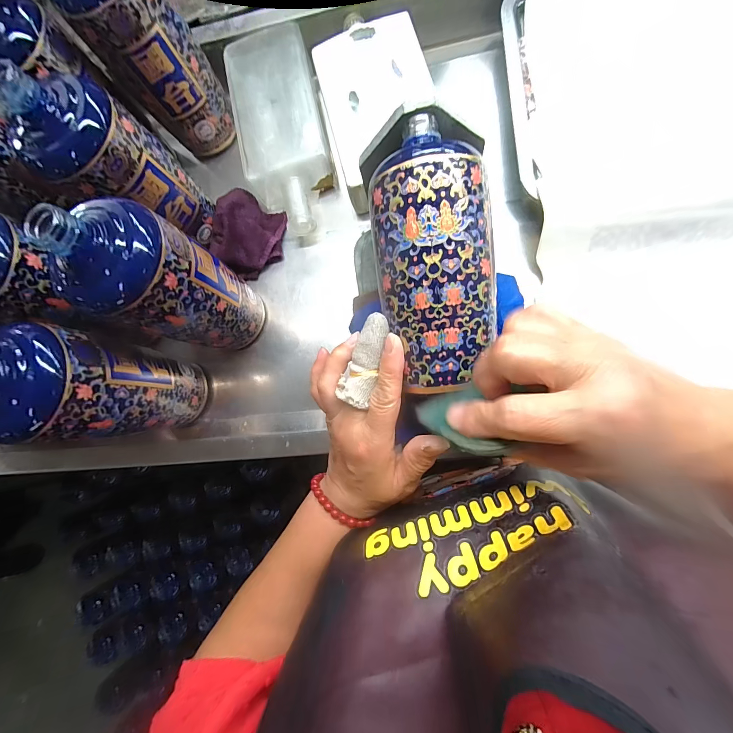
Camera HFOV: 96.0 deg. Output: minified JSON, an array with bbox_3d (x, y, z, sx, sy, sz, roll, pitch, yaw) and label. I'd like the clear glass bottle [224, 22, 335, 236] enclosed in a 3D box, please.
[{"bbox_3d":[-0.091,-0.254,0.365,0.092,0.048,0.227,-14,84,8],"label":"clear glass bottle"}]

